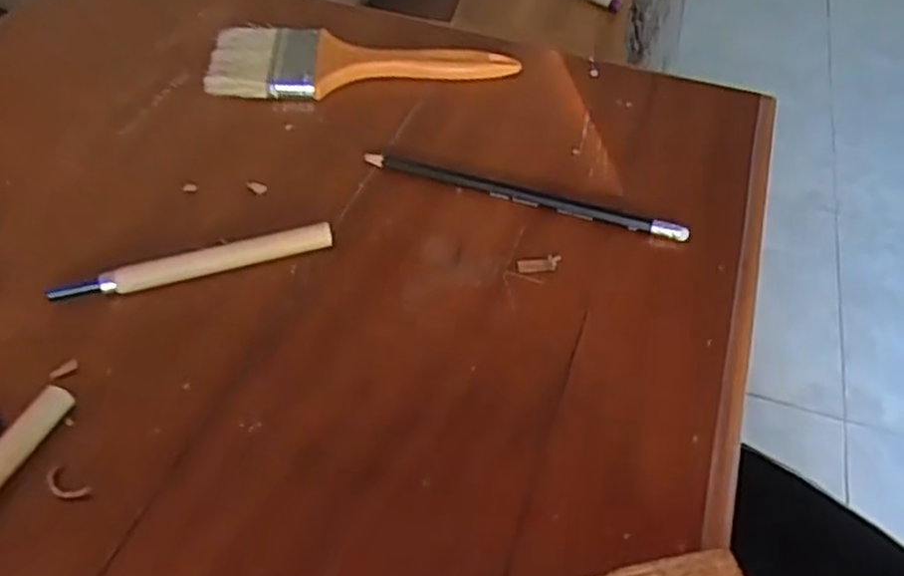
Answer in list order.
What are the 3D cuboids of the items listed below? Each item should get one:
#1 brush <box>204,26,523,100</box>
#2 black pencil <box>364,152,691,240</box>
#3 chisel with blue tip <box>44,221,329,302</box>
[{"bbox_3d":[-0.055,-0.144,0.489,0.187,0.014,0.067,-2,46,-5],"label":"brush"},{"bbox_3d":[0.036,-0.049,0.409,0.173,0.008,0.009,17,47,13],"label":"black pencil"},{"bbox_3d":[-0.121,-0.012,0.368,0.128,0.011,0.012,-14,48,-16],"label":"chisel with blue tip"}]

